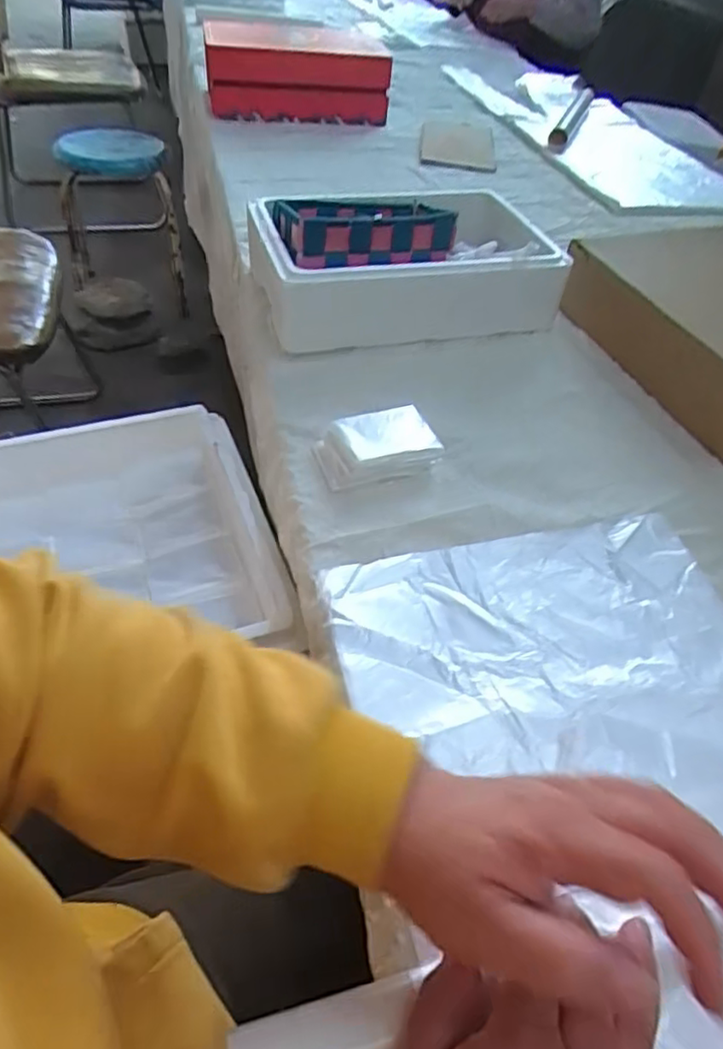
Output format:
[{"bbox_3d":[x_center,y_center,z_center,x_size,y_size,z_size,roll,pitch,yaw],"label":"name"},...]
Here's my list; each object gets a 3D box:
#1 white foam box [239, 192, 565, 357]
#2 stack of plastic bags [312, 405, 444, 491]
[{"bbox_3d":[0.045,-0.302,0.733,0.300,0.087,0.211,-12,50,-15],"label":"white foam box"},{"bbox_3d":[0.015,-0.070,0.578,0.104,0.027,0.067,-12,50,-15],"label":"stack of plastic bags"}]

